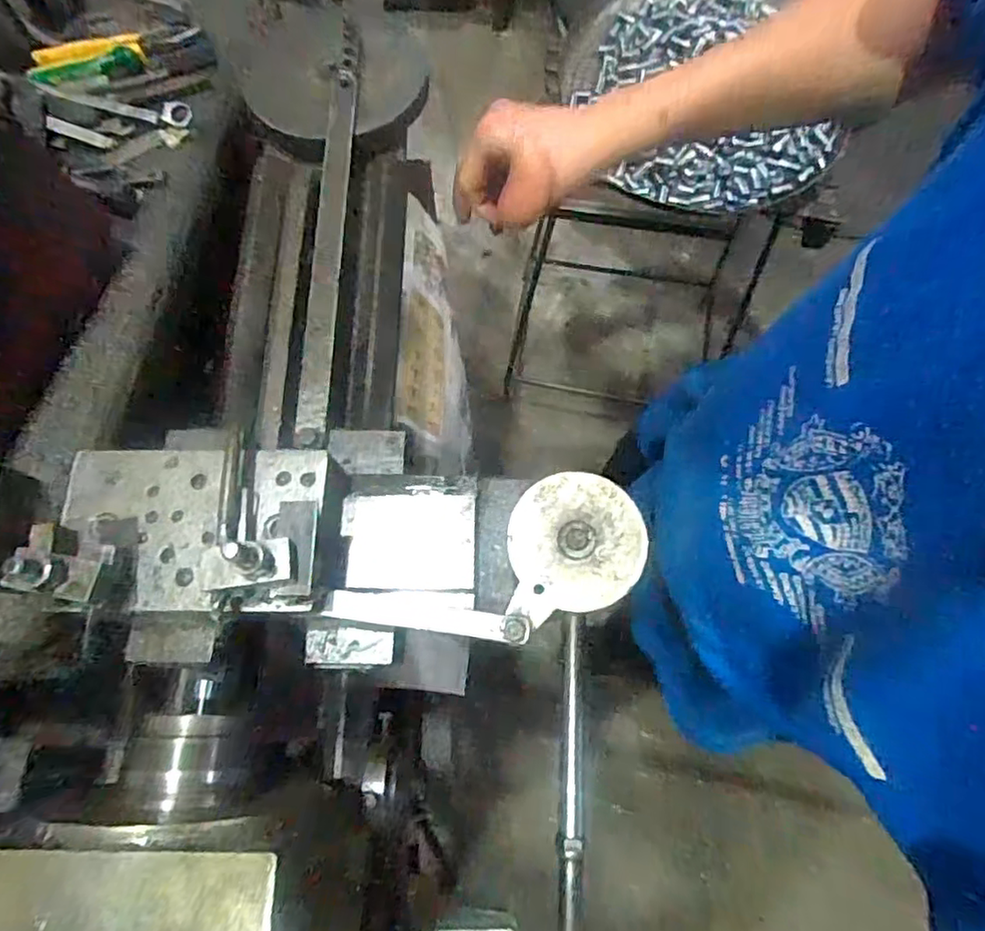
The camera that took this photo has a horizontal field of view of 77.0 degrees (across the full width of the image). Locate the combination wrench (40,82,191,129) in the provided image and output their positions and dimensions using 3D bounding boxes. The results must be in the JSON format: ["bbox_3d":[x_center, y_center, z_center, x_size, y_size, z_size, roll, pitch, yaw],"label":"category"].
[{"bbox_3d":[-0.401,-0.385,0.660,0.168,0.017,0.022,13,71,6],"label":"combination wrench"}]

